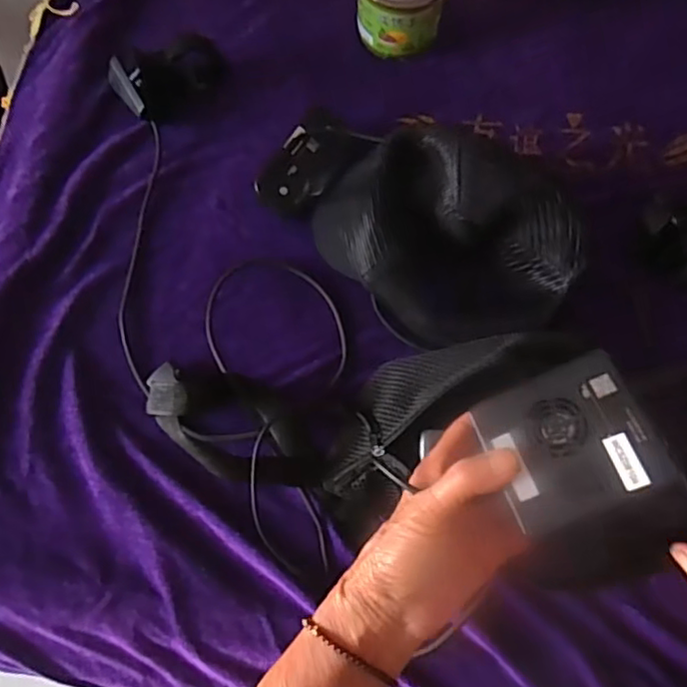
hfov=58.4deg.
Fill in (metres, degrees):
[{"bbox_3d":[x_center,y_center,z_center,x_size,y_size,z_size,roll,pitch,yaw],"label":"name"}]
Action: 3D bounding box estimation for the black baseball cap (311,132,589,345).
[{"bbox_3d":[0.080,-0.083,0.502,0.211,0.087,0.143,32,75,12],"label":"black baseball cap"}]

